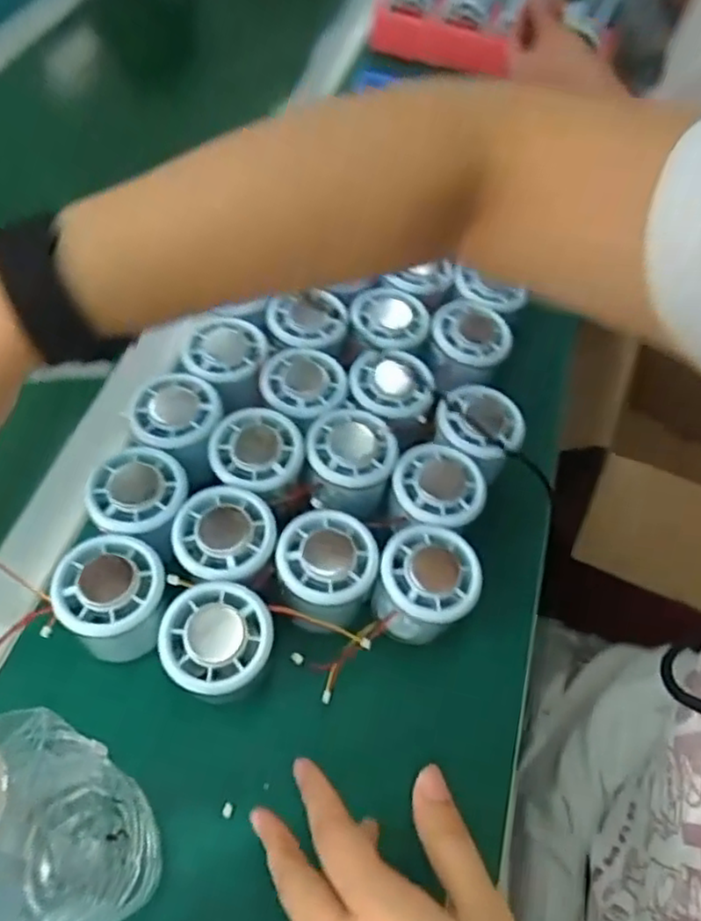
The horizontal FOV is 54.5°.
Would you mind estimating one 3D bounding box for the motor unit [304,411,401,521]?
[{"bbox_3d":[-0.001,-0.001,0.432,0.058,0.031,0.062,20,56,8],"label":"motor unit"}]

